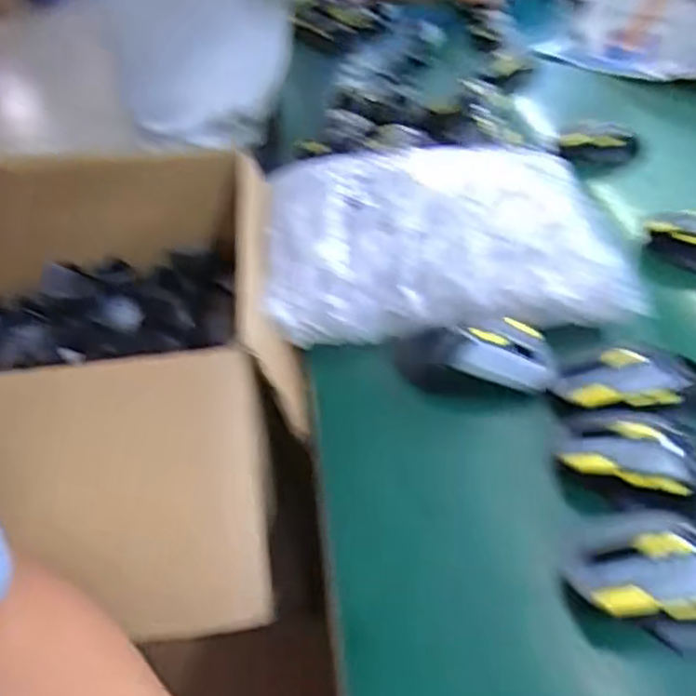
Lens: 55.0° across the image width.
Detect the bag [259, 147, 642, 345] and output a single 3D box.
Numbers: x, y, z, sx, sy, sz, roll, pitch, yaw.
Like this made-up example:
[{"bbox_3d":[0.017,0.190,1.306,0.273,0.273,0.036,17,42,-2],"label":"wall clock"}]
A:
[{"bbox_3d":[0.071,-0.107,0.607,0.287,0.070,0.252,-2,40,1],"label":"bag"}]

